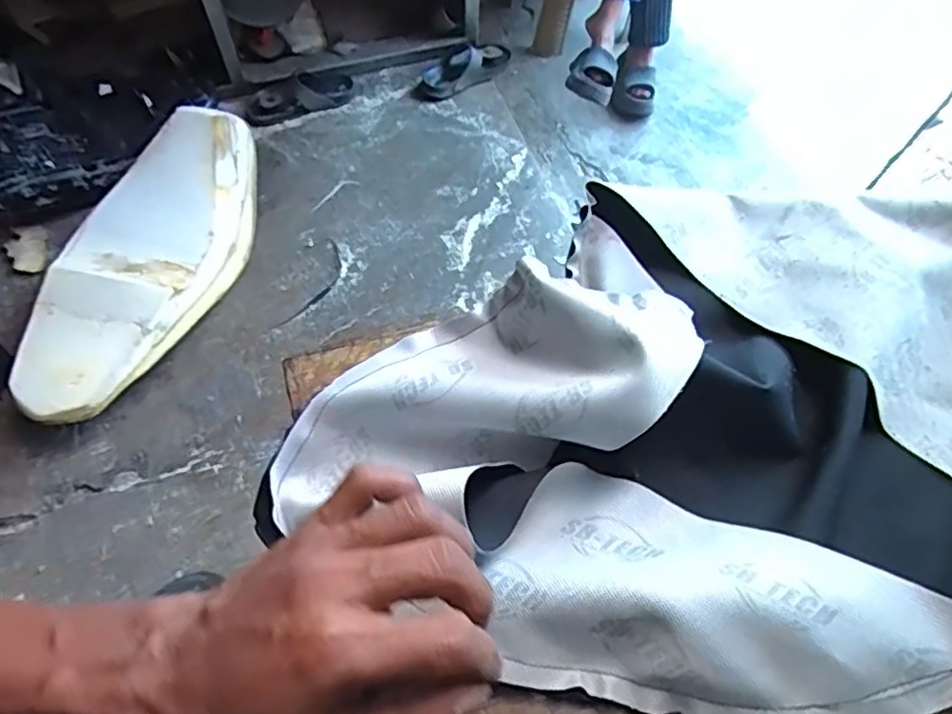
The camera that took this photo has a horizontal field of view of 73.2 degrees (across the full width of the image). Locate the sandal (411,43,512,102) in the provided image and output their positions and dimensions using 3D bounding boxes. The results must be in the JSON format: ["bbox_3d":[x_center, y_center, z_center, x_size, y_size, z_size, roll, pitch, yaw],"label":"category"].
[{"bbox_3d":[-0.039,-0.729,1.623,0.270,0.059,0.123,-40,70,-20],"label":"sandal"}]

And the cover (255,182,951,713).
[{"bbox_3d":[0.178,0.020,0.403,0.580,0.076,0.344,-12,61,-9],"label":"cover"}]

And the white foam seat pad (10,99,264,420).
[{"bbox_3d":[-0.643,-0.200,1.240,0.283,0.186,0.688,21,64,9],"label":"white foam seat pad"}]

